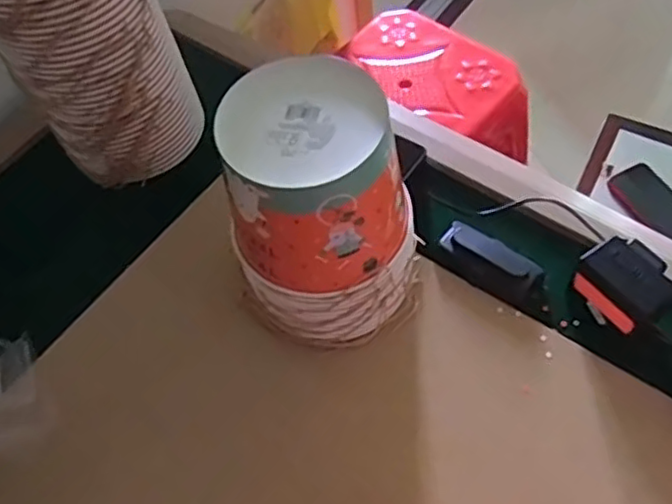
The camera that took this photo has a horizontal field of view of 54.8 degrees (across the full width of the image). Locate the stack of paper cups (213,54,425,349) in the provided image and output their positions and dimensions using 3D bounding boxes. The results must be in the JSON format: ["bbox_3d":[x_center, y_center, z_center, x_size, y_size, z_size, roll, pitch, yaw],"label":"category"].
[{"bbox_3d":[-0.008,-0.033,0.565,0.152,0.225,0.148,-1,59,6],"label":"stack of paper cups"}]

